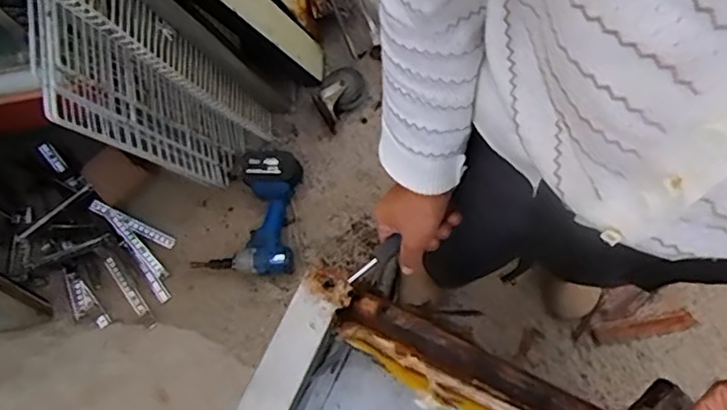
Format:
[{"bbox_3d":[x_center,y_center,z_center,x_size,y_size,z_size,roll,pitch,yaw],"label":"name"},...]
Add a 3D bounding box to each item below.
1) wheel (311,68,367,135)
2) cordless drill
[{"bbox_3d":[-0.052,-0.244,1.358,0.135,0.058,0.103,-43,79,-8],"label":"wheel"},{"bbox_3d":[-0.239,0.011,1.297,0.200,0.073,0.266,7,77,4],"label":"cordless drill"}]

